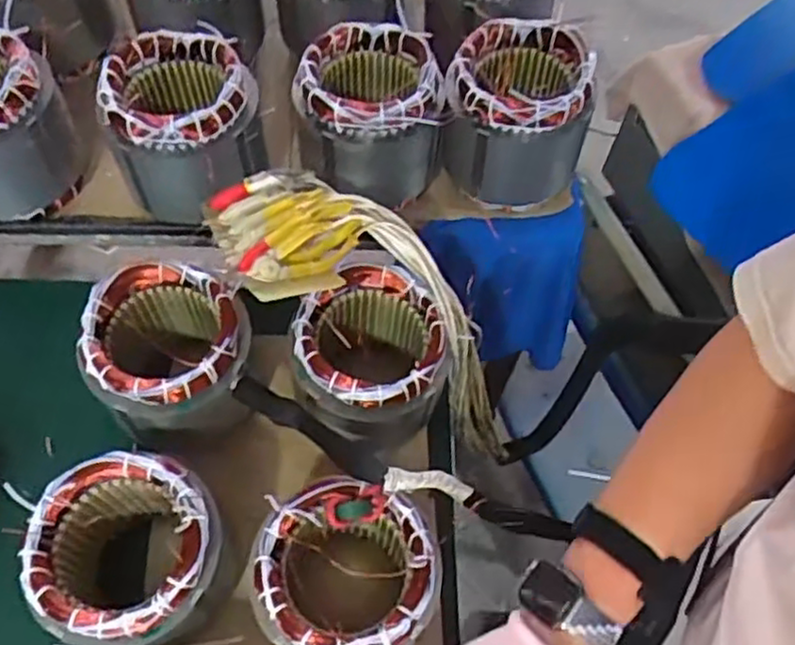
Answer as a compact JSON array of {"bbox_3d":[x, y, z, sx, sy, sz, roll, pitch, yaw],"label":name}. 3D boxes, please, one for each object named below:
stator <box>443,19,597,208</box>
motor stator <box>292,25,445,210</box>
[{"bbox_3d":[0.125,-0.225,0.772,0.144,0.128,0.143,5,62,0],"label":"stator"},{"bbox_3d":[-0.032,-0.220,0.764,0.143,0.128,0.141,-1,62,-3],"label":"motor stator"}]

